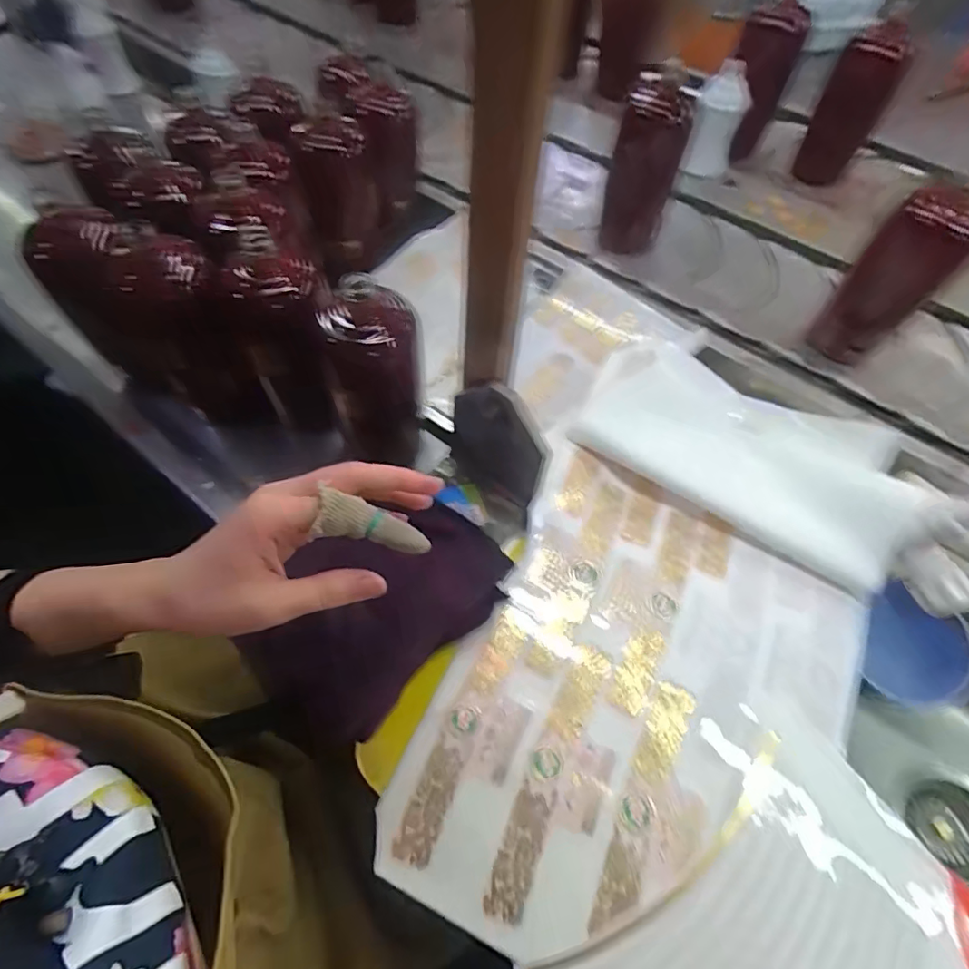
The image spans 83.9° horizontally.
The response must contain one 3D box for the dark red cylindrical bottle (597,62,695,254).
[{"bbox_3d":[0.181,-0.363,0.612,0.077,0.163,0.060,13,61,6],"label":"dark red cylindrical bottle"}]

